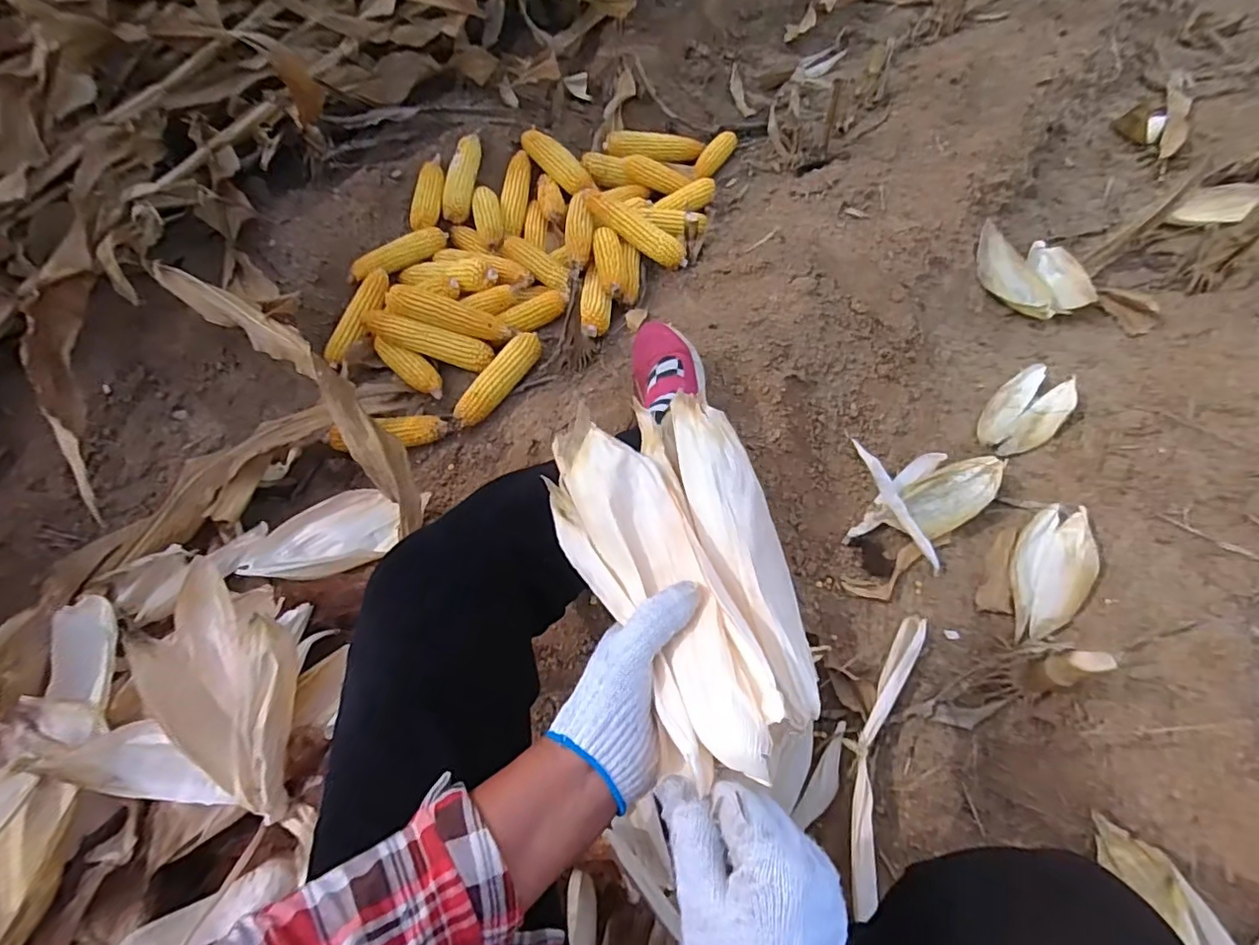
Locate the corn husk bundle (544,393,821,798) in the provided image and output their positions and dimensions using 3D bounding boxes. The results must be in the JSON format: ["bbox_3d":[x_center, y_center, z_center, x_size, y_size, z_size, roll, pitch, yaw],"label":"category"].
[{"bbox_3d":[0.038,0.059,0.375,0.136,0.054,0.241,-19,65,-8],"label":"corn husk bundle"}]

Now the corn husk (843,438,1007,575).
[{"bbox_3d":[0.448,0.048,0.851,0.223,0.048,0.185,5,64,4],"label":"corn husk"}]

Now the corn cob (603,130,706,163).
[{"bbox_3d":[0.056,-0.719,1.240,0.217,0.043,0.054,-3,63,-14],"label":"corn cob"}]

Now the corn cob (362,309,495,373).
[{"bbox_3d":[-0.343,-0.229,0.952,0.231,0.045,0.053,18,62,9],"label":"corn cob"}]

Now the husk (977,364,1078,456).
[{"bbox_3d":[0.665,-0.101,0.946,0.103,0.050,0.215,40,71,18],"label":"husk"}]

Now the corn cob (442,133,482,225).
[{"bbox_3d":[-0.330,-0.589,1.123,0.059,0.052,0.189,14,91,8],"label":"corn cob"}]

